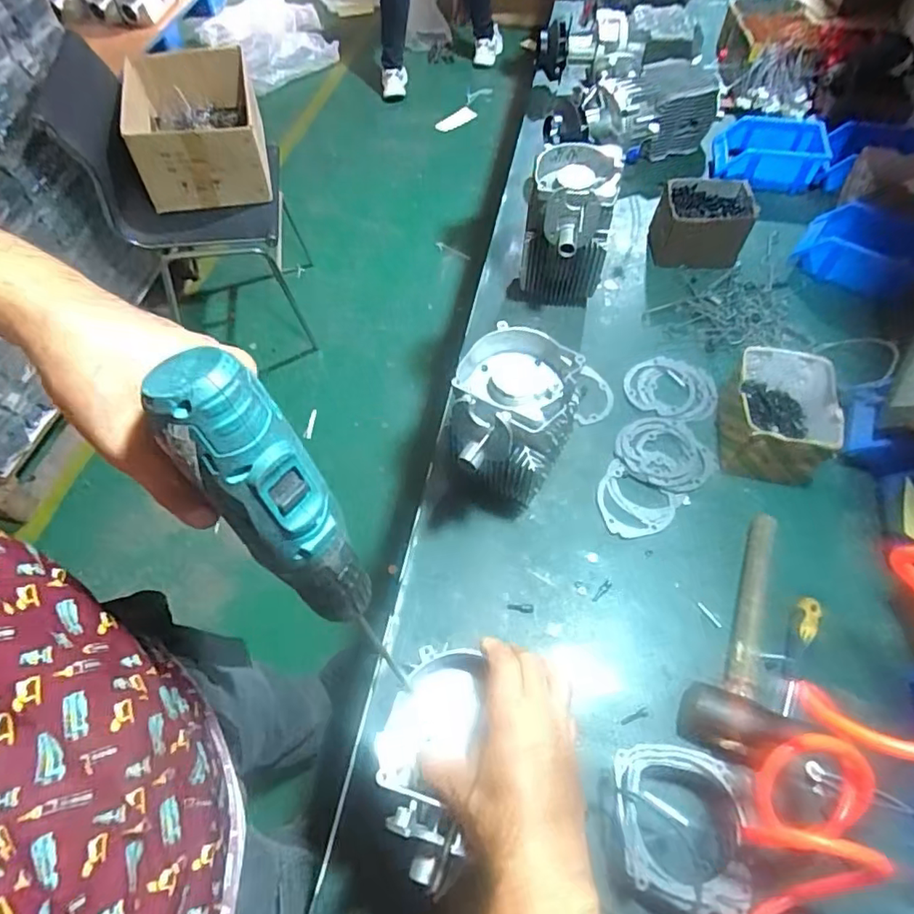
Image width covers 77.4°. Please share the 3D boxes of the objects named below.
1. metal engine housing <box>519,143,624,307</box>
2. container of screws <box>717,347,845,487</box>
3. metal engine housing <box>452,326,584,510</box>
[{"bbox_3d":[0.162,-0.320,0.852,0.114,0.214,0.153,9,59,6],"label":"metal engine housing"},{"bbox_3d":[0.421,-0.052,0.748,0.130,0.091,0.152,16,60,9],"label":"container of screws"},{"bbox_3d":[0.065,-0.023,0.678,0.132,0.207,0.154,9,59,6],"label":"metal engine housing"}]

